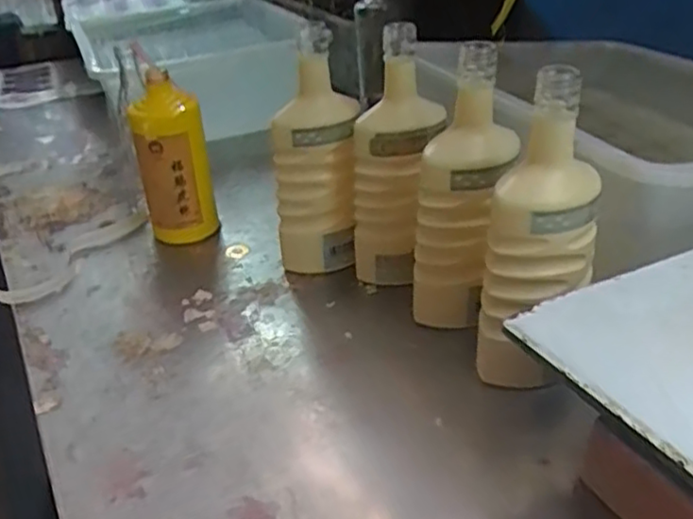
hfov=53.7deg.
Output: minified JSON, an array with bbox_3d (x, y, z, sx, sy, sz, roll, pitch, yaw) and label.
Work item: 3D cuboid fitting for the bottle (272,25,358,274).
[{"bbox_3d":[-0.026,-0.101,0.707,0.085,0.245,0.081,1,30,5],"label":"bottle"}]

